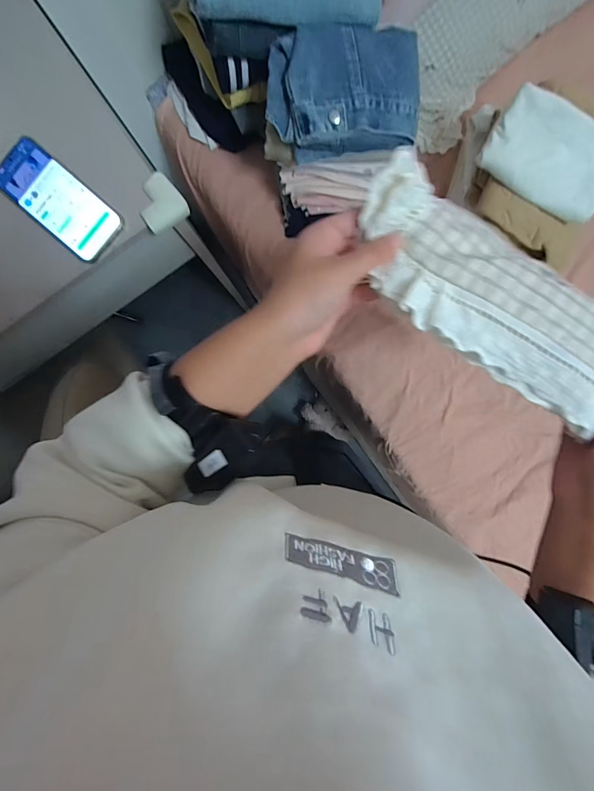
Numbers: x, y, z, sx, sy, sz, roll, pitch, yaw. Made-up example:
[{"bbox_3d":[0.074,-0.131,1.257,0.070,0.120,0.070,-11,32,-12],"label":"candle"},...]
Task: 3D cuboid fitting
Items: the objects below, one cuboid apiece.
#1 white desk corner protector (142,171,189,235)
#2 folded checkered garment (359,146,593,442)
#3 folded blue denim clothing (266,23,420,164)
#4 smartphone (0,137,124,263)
[{"bbox_3d":[-0.178,-0.249,0.485,0.060,0.023,0.055,-40,91,2],"label":"white desk corner protector"},{"bbox_3d":[0.148,-0.066,0.268,0.242,0.027,0.095,37,93,-2],"label":"folded checkered garment"},{"bbox_3d":[0.072,-0.468,0.575,0.236,0.075,0.157,-1,92,1],"label":"folded blue denim clothing"},{"bbox_3d":[-0.302,-0.246,0.470,0.156,0.012,0.074,42,92,-1],"label":"smartphone"}]

